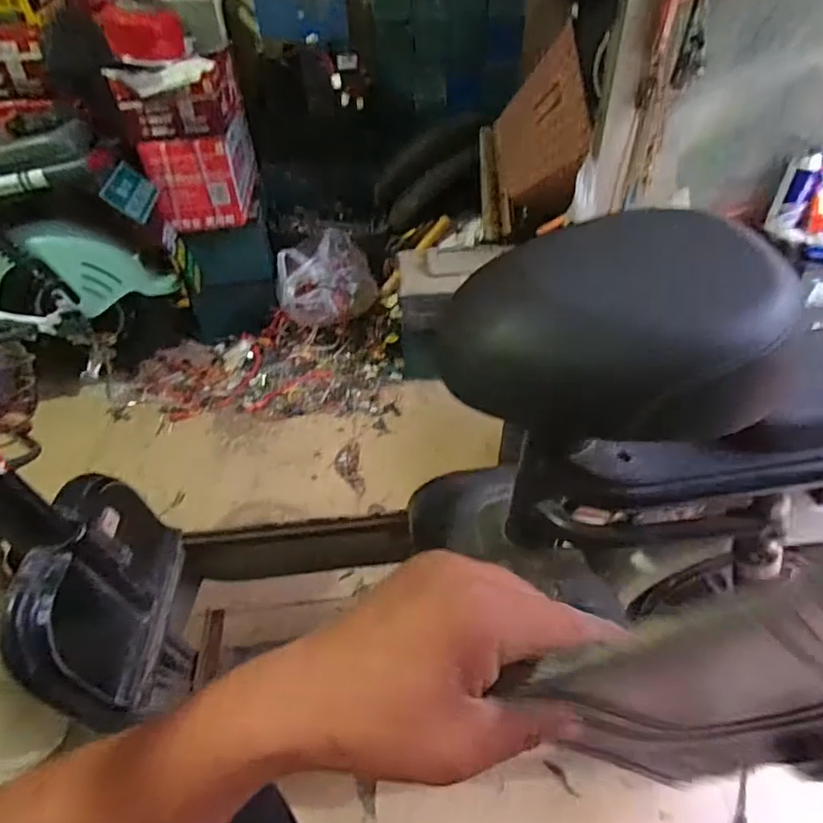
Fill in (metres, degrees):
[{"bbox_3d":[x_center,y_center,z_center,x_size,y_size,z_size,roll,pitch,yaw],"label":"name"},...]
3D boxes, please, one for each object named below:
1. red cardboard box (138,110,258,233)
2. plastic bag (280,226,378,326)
[{"bbox_3d":[-0.512,-0.619,1.397,0.203,0.197,0.339,-8,43,-6],"label":"red cardboard box"},{"bbox_3d":[-0.217,-0.346,1.472,0.292,0.200,0.125,-28,49,-26],"label":"plastic bag"}]

